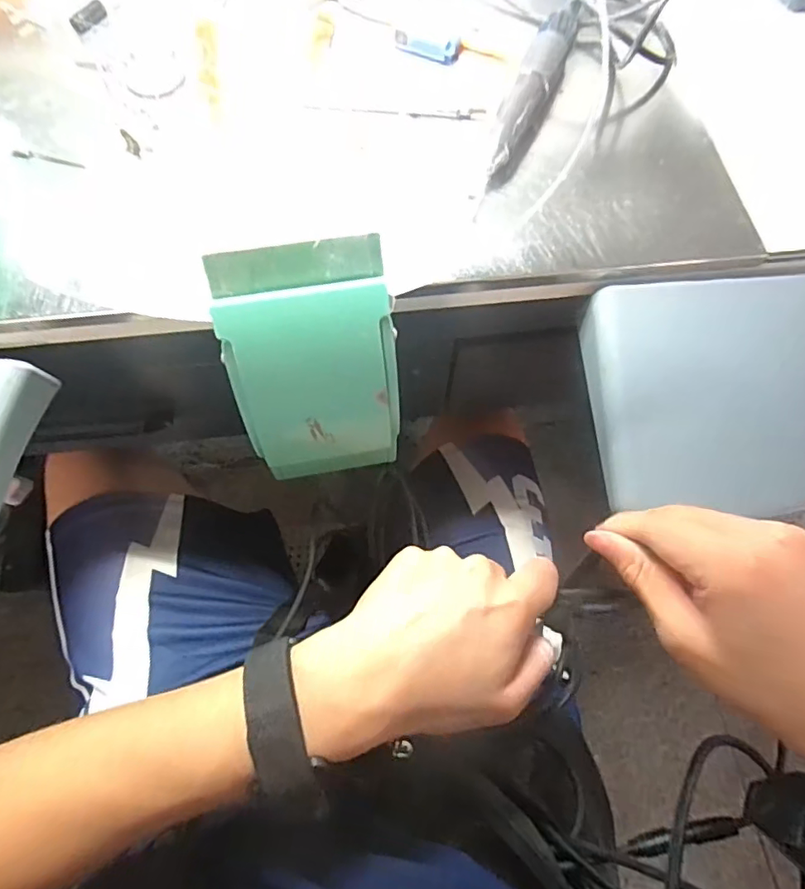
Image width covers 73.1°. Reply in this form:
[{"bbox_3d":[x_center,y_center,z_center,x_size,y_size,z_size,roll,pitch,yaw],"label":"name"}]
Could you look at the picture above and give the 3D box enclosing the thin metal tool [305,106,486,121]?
[{"bbox_3d":[-0.005,-0.219,0.358,0.116,0.007,0.008,5,71,0],"label":"thin metal tool"}]

